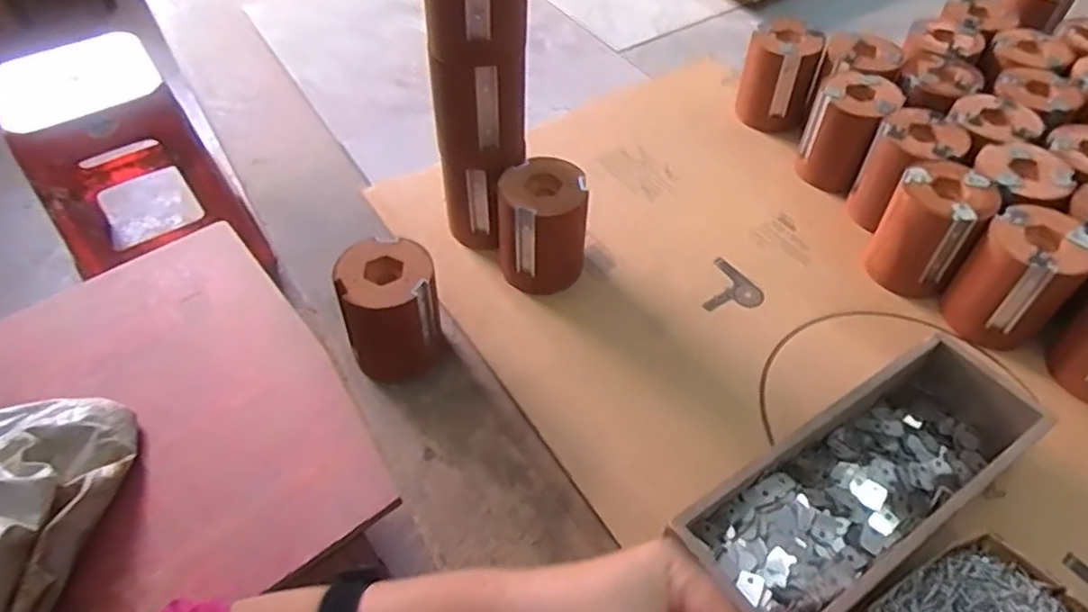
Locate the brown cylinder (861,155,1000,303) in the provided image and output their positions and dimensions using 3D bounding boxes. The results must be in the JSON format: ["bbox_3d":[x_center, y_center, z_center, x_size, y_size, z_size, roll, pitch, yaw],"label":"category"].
[{"bbox_3d":[0.353,-0.069,0.622,0.076,0.101,0.079,28,56,22],"label":"brown cylinder"}]

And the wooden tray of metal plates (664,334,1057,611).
[{"bbox_3d":[0.226,0.129,0.479,0.298,0.067,0.099,-28,55,-21],"label":"wooden tray of metal plates"}]

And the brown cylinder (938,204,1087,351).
[{"bbox_3d":[0.407,-0.024,0.582,0.079,0.096,0.081,32,58,25],"label":"brown cylinder"}]

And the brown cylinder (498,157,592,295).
[{"bbox_3d":[0.000,-0.070,0.618,0.079,0.103,0.075,-4,50,-2],"label":"brown cylinder"}]

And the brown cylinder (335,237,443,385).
[{"bbox_3d":[-0.127,0.006,0.572,0.076,0.104,0.078,-8,50,-5],"label":"brown cylinder"}]

